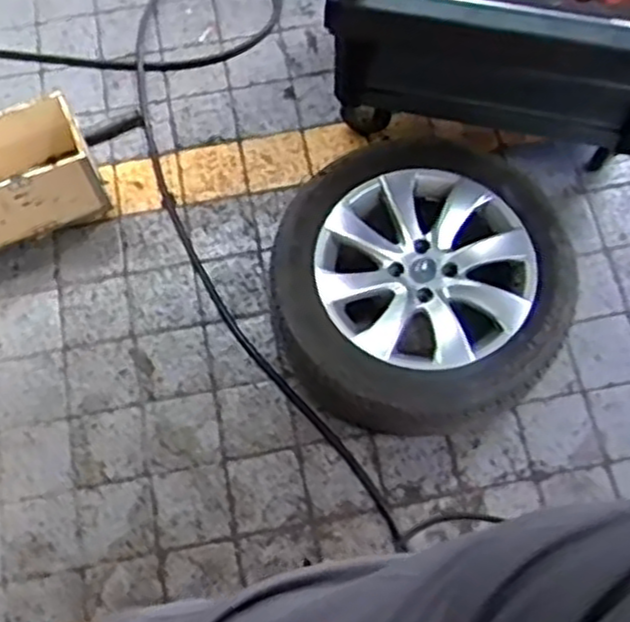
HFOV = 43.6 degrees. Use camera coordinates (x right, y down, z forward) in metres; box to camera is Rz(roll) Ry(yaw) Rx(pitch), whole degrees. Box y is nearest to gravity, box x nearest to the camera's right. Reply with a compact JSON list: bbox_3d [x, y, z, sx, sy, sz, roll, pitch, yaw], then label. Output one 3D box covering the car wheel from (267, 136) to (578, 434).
[{"bbox_3d":[0.217,-0.048,1.614,0.560,0.214,0.559,0,68,1],"label":"car wheel"}]

